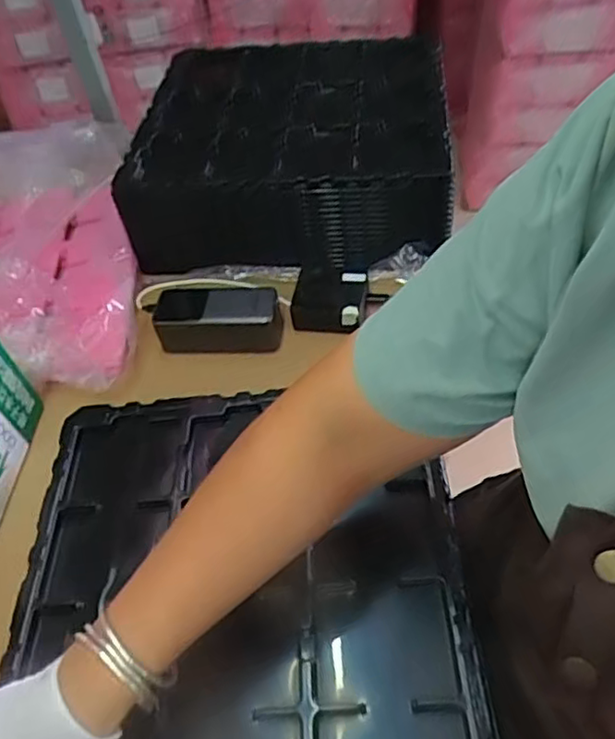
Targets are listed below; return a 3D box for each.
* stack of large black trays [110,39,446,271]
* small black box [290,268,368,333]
[{"bbox_3d":[-0.017,-0.296,0.825,0.370,0.109,0.382,0,50,7],"label":"stack of large black trays"},{"bbox_3d":[0.024,-0.079,0.711,0.079,0.049,0.077,5,50,10],"label":"small black box"}]

